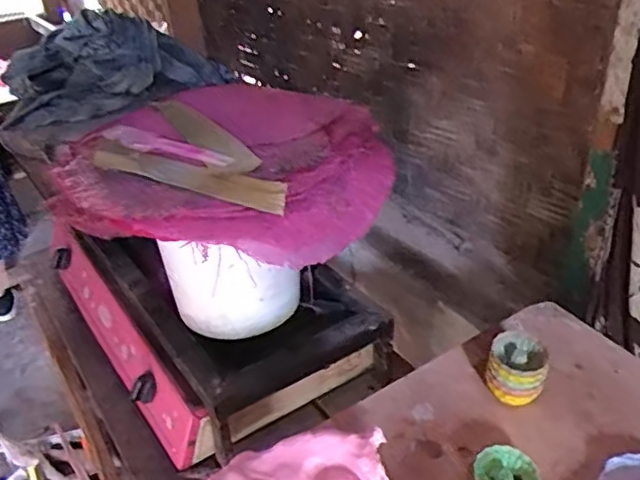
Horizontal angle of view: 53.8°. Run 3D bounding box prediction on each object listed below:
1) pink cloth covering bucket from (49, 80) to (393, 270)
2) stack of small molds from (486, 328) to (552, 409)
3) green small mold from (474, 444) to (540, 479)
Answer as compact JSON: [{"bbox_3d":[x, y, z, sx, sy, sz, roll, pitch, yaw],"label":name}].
[{"bbox_3d":[-0.120,-0.118,0.886,0.429,0.081,0.466,-3,32,2],"label":"pink cloth covering bucket"},{"bbox_3d":[0.224,0.149,0.719,0.063,0.061,0.065,7,35,16],"label":"stack of small molds"},{"bbox_3d":[0.187,0.237,0.633,0.060,0.023,0.057,1,34,7],"label":"green small mold"}]

